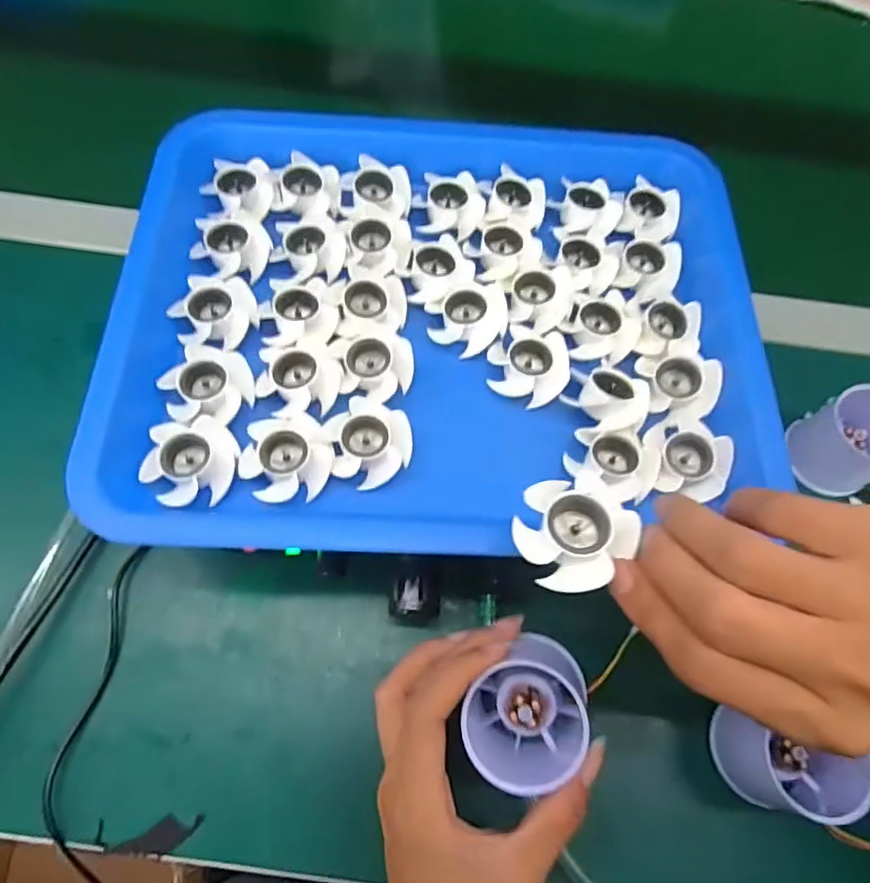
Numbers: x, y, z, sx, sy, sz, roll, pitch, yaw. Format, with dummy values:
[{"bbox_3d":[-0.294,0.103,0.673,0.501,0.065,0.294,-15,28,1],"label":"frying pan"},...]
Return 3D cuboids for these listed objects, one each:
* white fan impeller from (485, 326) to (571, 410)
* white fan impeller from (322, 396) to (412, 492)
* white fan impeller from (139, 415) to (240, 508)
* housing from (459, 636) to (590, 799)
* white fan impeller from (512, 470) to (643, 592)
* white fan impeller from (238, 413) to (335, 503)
[{"bbox_3d":[0.052,-0.042,0.312,0.041,0.015,0.042,1,66,-2],"label":"white fan impeller"},{"bbox_3d":[-0.032,0.000,0.289,0.041,0.015,0.043,1,66,-2],"label":"white fan impeller"},{"bbox_3d":[-0.118,0.009,0.280,0.037,0.016,0.043,6,66,0],"label":"white fan impeller"},{"bbox_3d":[0.044,0.122,0.260,0.064,0.051,0.053,-36,72,-17],"label":"housing"},{"bbox_3d":[0.051,0.034,0.217,0.042,0.018,0.040,1,66,-2],"label":"white fan impeller"},{"bbox_3d":[-0.071,0.008,0.284,0.041,0.015,0.039,-4,66,-5],"label":"white fan impeller"}]

